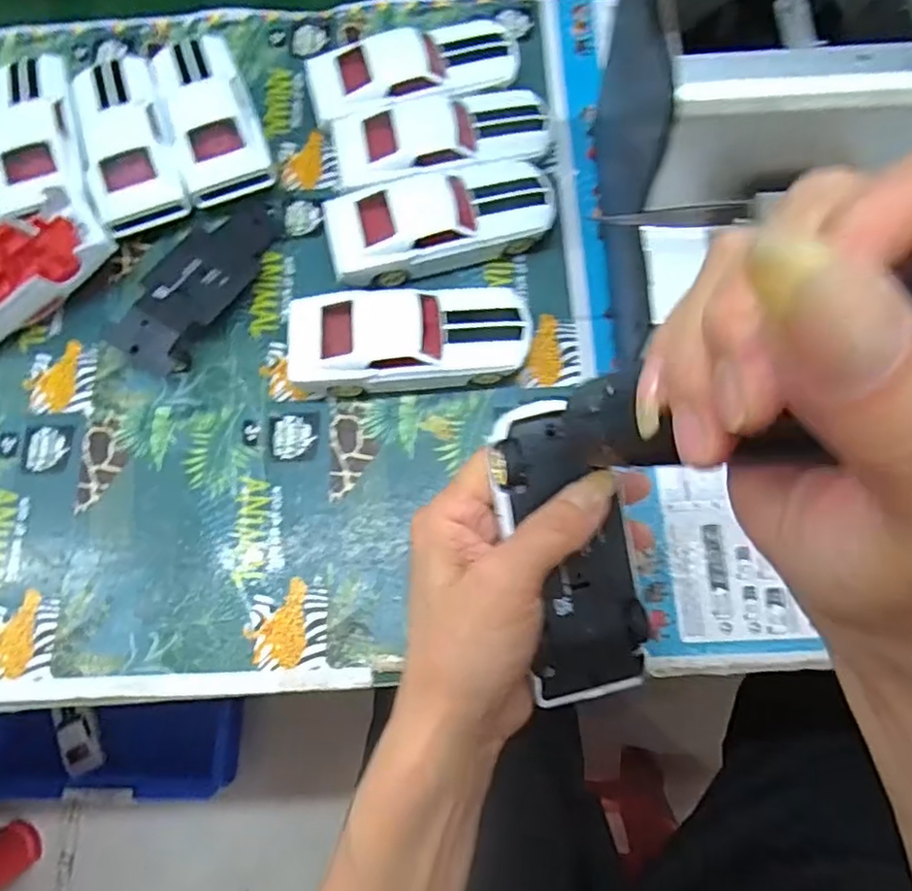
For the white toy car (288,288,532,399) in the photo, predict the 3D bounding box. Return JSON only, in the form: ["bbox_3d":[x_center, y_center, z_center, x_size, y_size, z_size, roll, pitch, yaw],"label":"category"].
[{"bbox_3d":[-0.024,-0.058,0.355,0.126,0.034,0.051,-6,71,0],"label":"white toy car"}]

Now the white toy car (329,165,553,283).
[{"bbox_3d":[-0.007,-0.128,0.377,0.130,0.036,0.054,-13,71,-2],"label":"white toy car"}]

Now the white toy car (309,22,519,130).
[{"bbox_3d":[-0.025,-0.234,0.410,0.130,0.038,0.056,-17,71,-4],"label":"white toy car"}]

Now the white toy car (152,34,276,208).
[{"bbox_3d":[-0.155,-0.207,0.409,0.050,0.032,0.125,-21,72,-5],"label":"white toy car"}]

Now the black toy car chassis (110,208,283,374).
[{"bbox_3d":[-0.150,-0.099,0.378,0.048,0.026,0.121,26,74,11],"label":"black toy car chassis"}]

